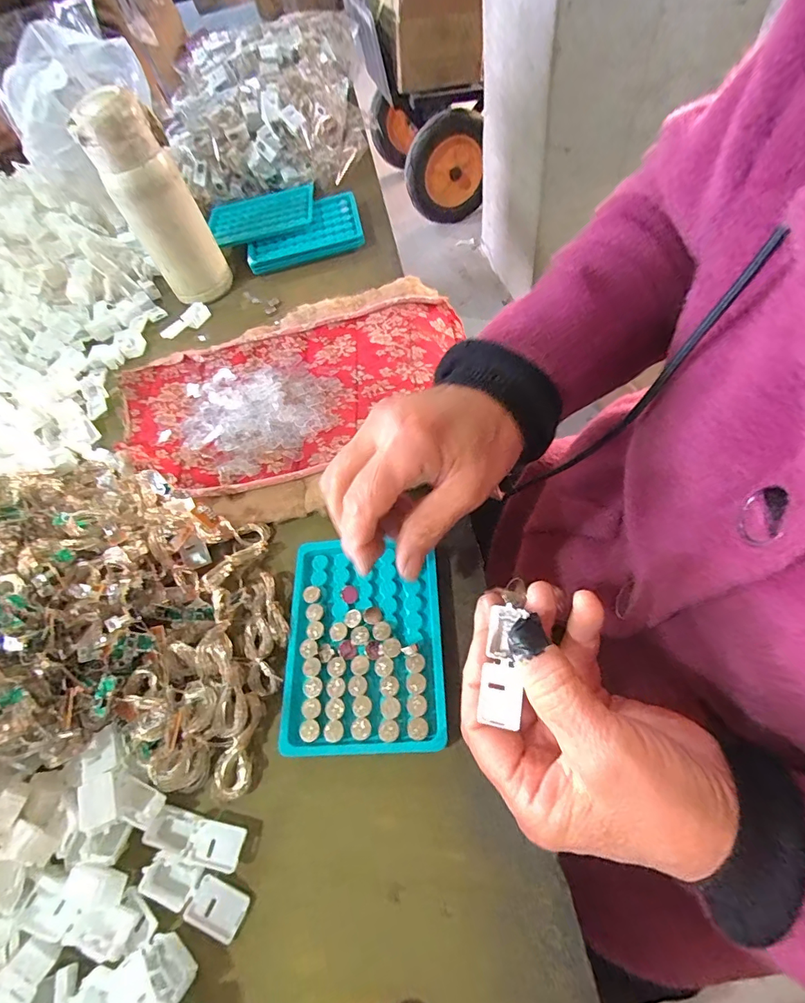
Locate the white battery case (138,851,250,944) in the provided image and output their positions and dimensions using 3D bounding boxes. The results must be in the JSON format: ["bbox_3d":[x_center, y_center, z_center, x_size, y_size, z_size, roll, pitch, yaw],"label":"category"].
[{"bbox_3d":[-0.106,0.202,0.235,0.055,0.011,0.021,18,64,19],"label":"white battery case"}]

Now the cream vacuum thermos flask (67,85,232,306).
[{"bbox_3d":[-0.236,-0.284,0.450,0.056,0.172,0.066,30,70,23],"label":"cream vacuum thermos flask"}]

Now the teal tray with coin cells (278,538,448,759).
[{"bbox_3d":[-0.024,0.084,0.285,0.095,0.017,0.128,-6,58,6],"label":"teal tray with coin cells"}]

